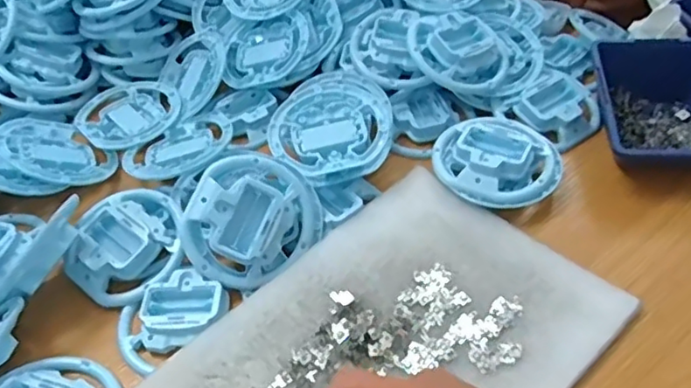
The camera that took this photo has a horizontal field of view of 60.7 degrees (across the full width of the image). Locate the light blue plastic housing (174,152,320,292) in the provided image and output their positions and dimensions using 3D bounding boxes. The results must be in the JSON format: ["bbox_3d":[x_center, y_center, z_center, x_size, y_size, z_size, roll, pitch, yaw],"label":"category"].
[{"bbox_3d":[-0.077,0.020,0.468,0.105,0.019,0.097,1,85,-15],"label":"light blue plastic housing"}]

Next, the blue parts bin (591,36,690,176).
[{"bbox_3d":[0.293,-0.081,0.540,0.125,0.055,0.150,6,50,8],"label":"blue parts bin"}]

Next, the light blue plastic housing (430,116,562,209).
[{"bbox_3d":[0.133,-0.032,0.523,0.099,0.029,0.103,-1,50,2],"label":"light blue plastic housing"}]

